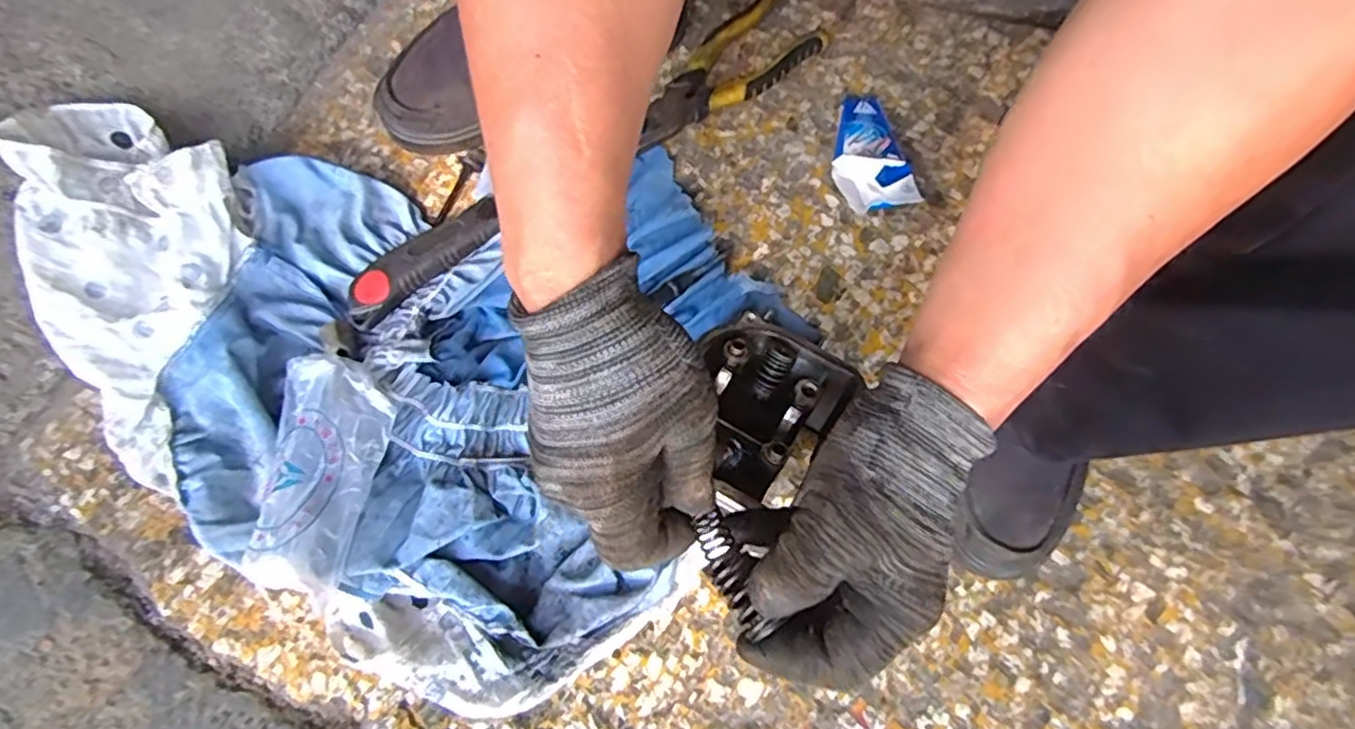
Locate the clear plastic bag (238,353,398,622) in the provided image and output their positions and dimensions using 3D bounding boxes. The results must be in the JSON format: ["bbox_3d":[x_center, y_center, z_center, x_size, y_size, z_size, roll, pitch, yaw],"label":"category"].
[{"bbox_3d":[-0.234,0.065,0.440,0.073,0.036,0.146,9,73,0],"label":"clear plastic bag"}]

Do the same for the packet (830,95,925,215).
[{"bbox_3d":[0.151,-0.174,0.562,0.062,0.023,0.103,-19,76,-7],"label":"packet"}]

